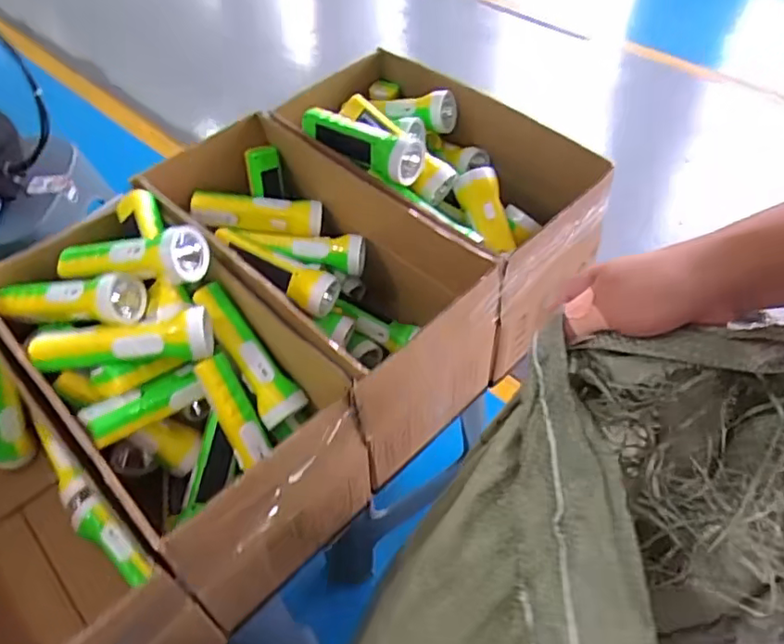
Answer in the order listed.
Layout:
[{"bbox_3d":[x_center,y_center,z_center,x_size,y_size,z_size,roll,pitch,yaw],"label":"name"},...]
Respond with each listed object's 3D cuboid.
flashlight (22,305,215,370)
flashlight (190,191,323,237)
[{"bbox_3d":[-0.263,0.025,0.591,0.165,0.055,0.045,-11,54,-4],"label":"flashlight"},{"bbox_3d":[-0.173,-0.140,0.771,0.166,0.036,0.047,2,51,-20],"label":"flashlight"}]

